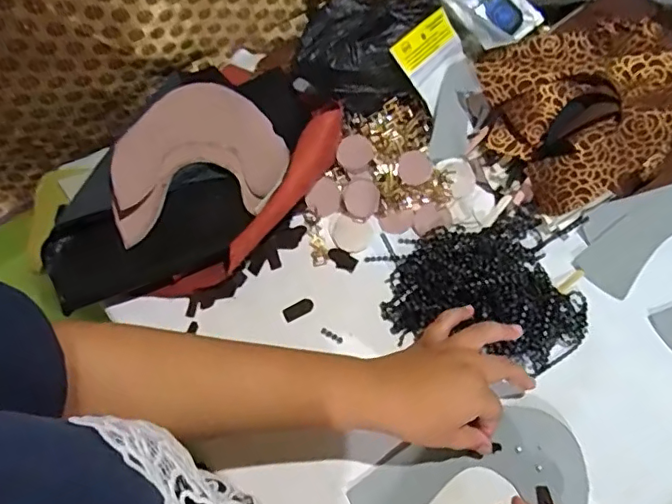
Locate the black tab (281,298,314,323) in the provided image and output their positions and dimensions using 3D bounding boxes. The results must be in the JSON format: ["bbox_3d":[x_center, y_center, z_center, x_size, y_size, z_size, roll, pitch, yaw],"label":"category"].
[{"bbox_3d":[-0.034,0.051,0.498,0.027,0.004,0.014,-26,66,-8],"label":"black tab"}]

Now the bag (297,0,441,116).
[{"bbox_3d":[0.035,-0.204,0.554,0.136,0.064,0.109,-34,68,-12],"label":"bag"}]

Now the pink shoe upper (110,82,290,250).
[{"bbox_3d":[-0.130,-0.098,0.543,0.153,0.045,0.185,-4,65,2],"label":"pink shoe upper"}]

